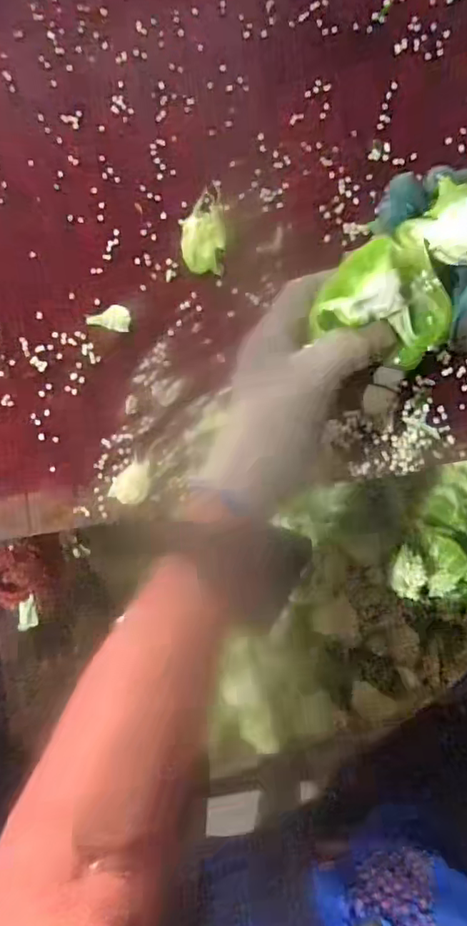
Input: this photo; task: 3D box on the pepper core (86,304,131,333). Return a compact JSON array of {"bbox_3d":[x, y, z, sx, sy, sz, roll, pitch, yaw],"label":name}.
[{"bbox_3d":[-0.095,-0.112,0.427,0.032,0.007,0.019,13,85,7],"label":"pepper core"}]

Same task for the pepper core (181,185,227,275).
[{"bbox_3d":[-0.023,-0.170,0.413,0.034,0.035,0.048,-6,82,5],"label":"pepper core"}]

